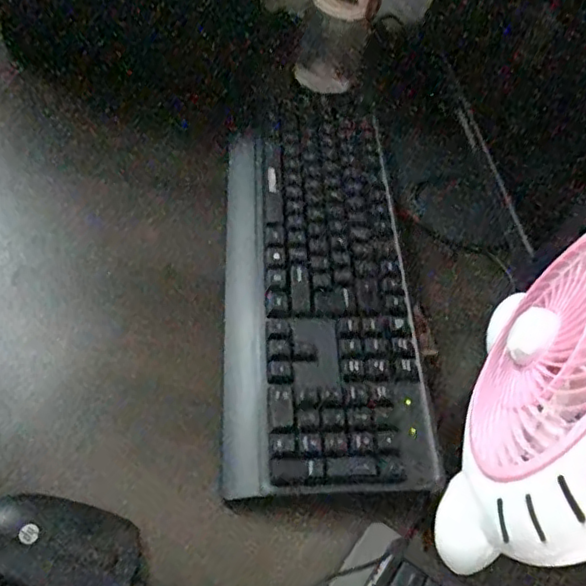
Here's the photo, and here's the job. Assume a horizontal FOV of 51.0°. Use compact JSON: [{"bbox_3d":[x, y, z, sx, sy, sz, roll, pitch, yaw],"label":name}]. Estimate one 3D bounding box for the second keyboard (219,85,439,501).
[{"bbox_3d":[0.018,-0.034,0.563,0.156,0.030,0.425,4,55,-9],"label":"second keyboard"}]

